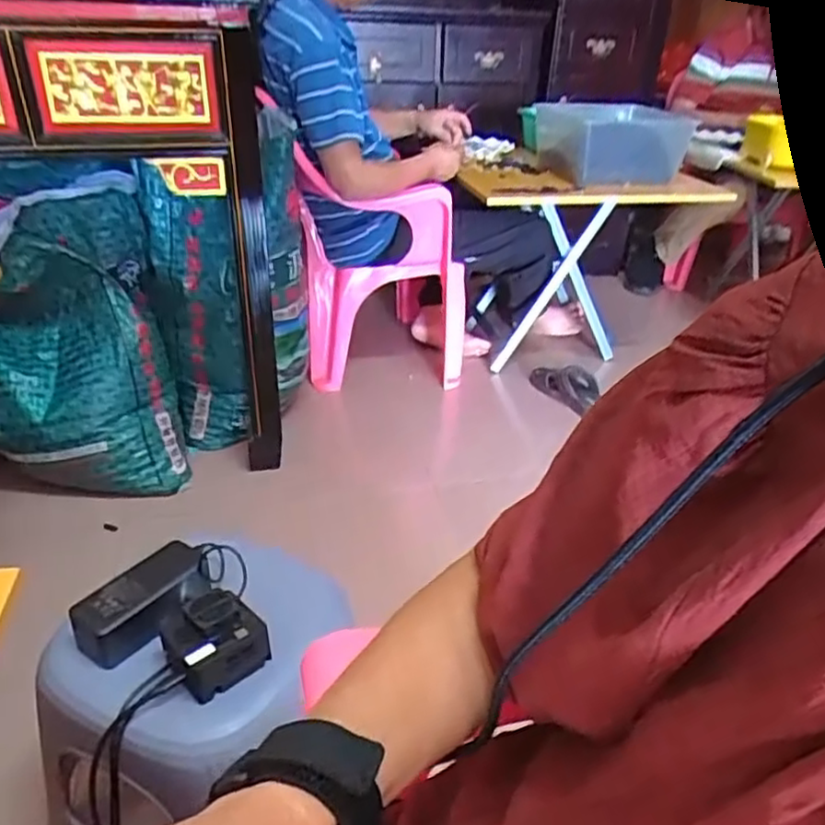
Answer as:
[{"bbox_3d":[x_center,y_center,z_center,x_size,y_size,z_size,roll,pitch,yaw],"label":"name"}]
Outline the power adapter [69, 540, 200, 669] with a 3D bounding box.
[{"bbox_3d":[-0.269,0.188,0.693,0.059,0.058,0.141,22,37,29],"label":"power adapter"}]

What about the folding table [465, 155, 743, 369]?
[{"bbox_3d":[0.396,-0.405,1.877,0.629,0.509,0.452,-11,34,-20],"label":"folding table"}]

